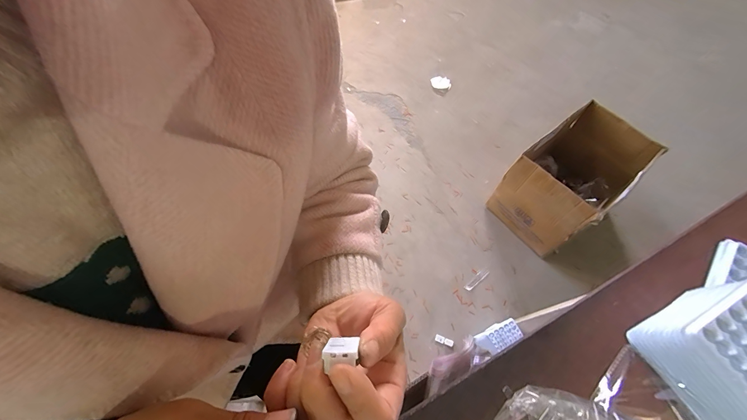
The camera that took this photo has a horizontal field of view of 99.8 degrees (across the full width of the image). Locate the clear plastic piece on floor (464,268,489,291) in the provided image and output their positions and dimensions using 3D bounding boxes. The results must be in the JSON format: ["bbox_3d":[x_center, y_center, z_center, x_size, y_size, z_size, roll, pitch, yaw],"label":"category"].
[{"bbox_3d":[0.350,0.235,1.066,0.100,0.012,0.025,-36,68,-18],"label":"clear plastic piece on floor"}]

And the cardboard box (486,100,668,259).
[{"bbox_3d":[0.644,-0.093,1.070,0.412,0.303,0.279,-39,68,-19],"label":"cardboard box"}]

